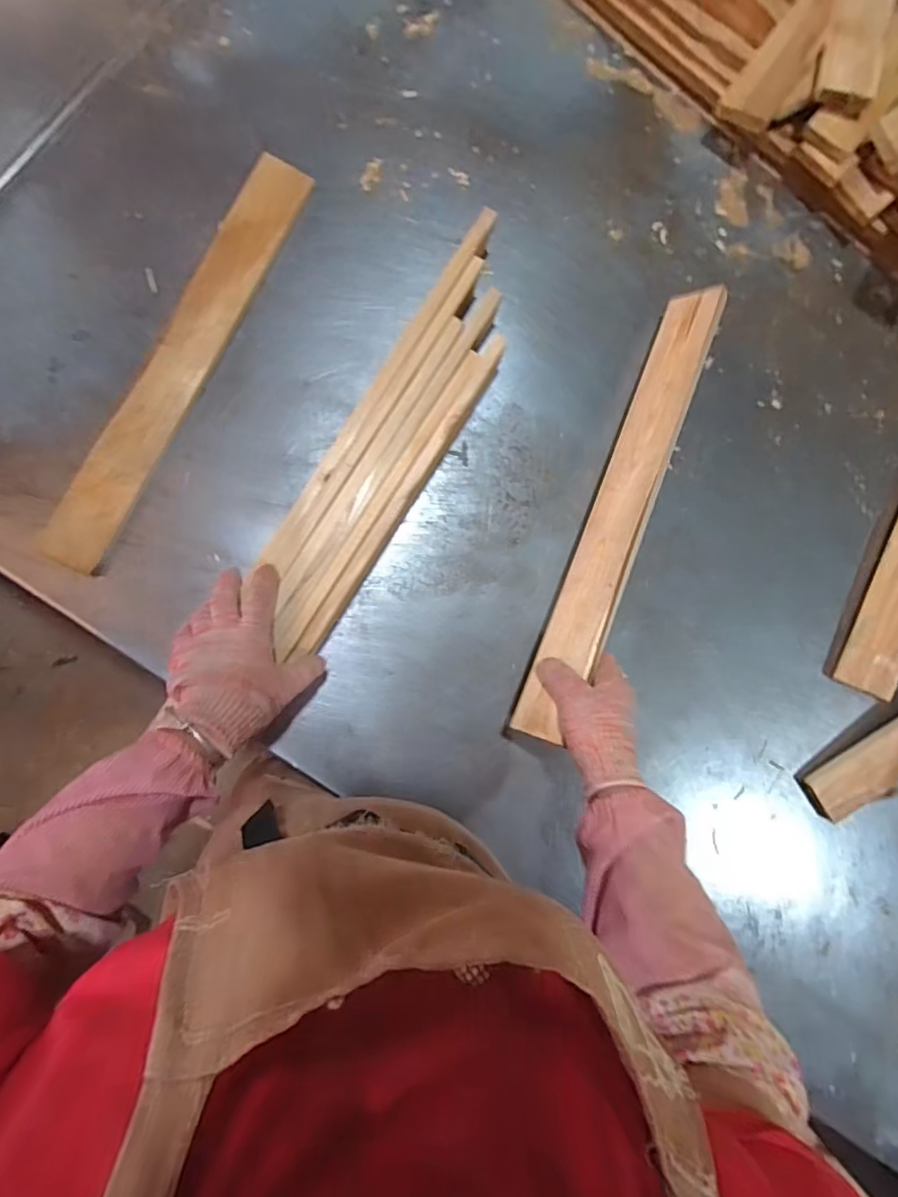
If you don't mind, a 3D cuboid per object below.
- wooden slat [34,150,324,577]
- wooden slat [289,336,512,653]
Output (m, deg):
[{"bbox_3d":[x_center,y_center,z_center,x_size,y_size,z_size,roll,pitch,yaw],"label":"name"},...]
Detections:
[{"bbox_3d":[-0.277,-0.243,0.579,0.057,0.017,0.467,29,88,-15],"label":"wooden slat"},{"bbox_3d":[-0.046,-0.104,0.589,0.021,0.057,0.376,33,85,-6],"label":"wooden slat"}]

